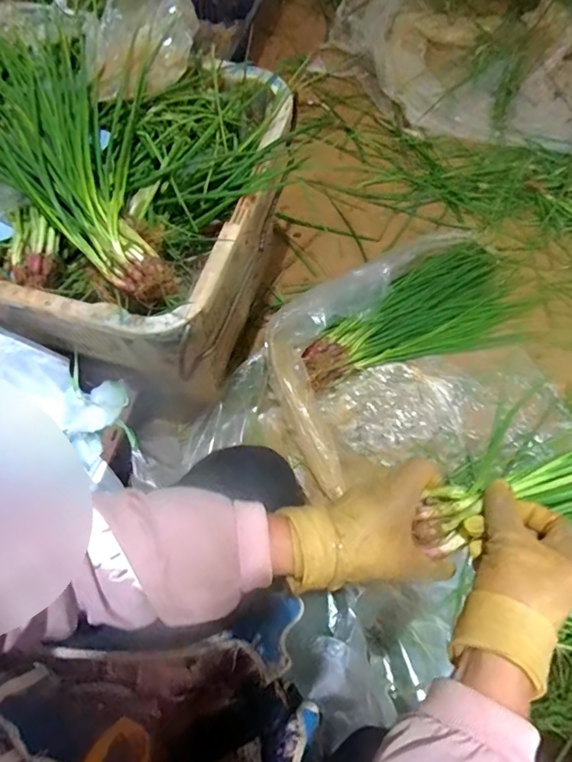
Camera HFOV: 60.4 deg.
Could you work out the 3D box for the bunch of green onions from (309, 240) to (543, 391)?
[{"bbox_3d":[0.258,-0.107,0.932,0.485,0.079,0.216,-32,70,-13],"label":"bunch of green onions"}]

